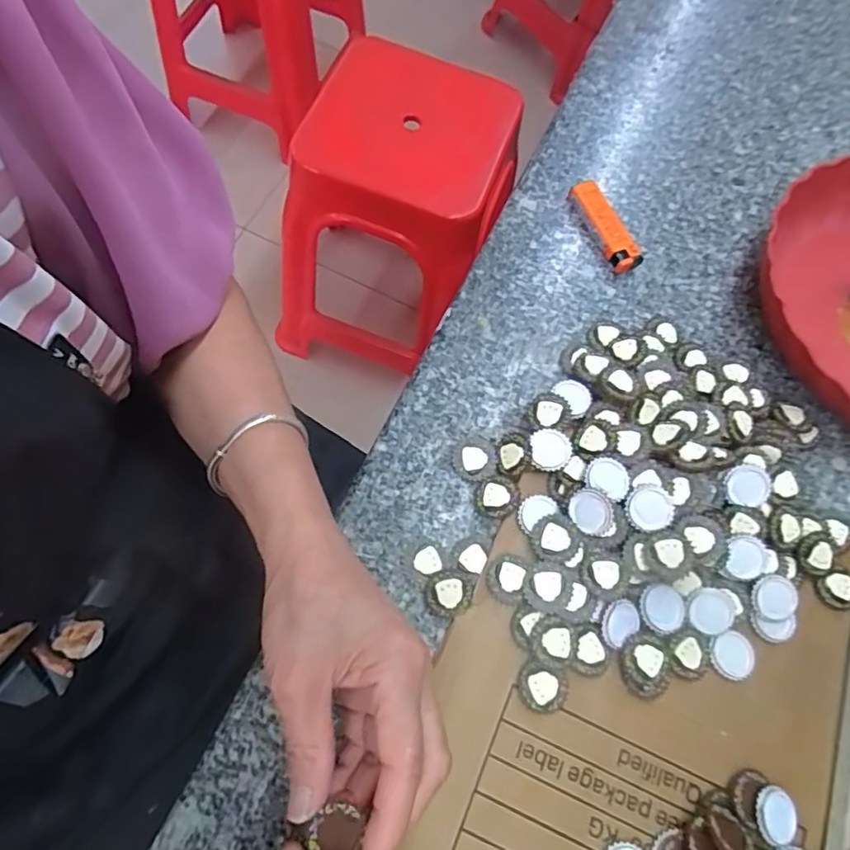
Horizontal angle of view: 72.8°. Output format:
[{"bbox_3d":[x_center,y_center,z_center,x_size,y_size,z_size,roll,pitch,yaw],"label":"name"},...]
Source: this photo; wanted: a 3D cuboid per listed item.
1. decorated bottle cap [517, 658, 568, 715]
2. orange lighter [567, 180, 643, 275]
[{"bbox_3d":[0.066,0.147,0.323,0.028,0.009,0.025,21,68,5],"label":"decorated bottle cap"},{"bbox_3d":[0.140,-0.155,0.450,0.022,0.015,0.082,-22,71,-12],"label":"orange lighter"}]

